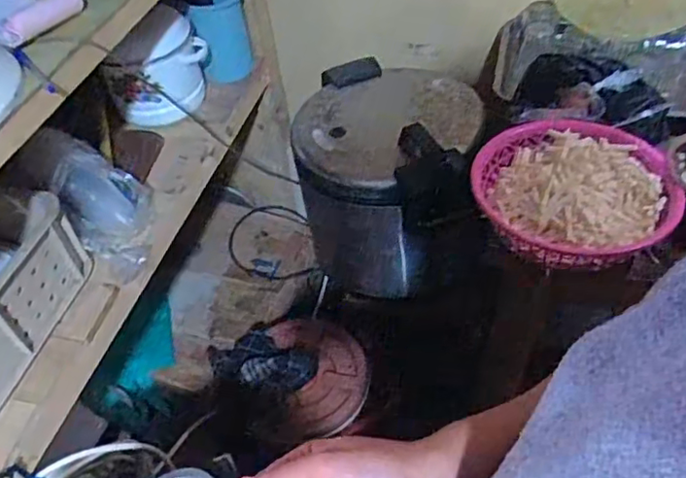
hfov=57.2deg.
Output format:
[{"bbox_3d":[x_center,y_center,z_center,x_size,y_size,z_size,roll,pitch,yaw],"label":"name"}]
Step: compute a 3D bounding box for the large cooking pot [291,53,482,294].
[{"bbox_3d":[0.086,-0.141,1.235,0.334,0.264,0.367,4,48,8],"label":"large cooking pot"}]

